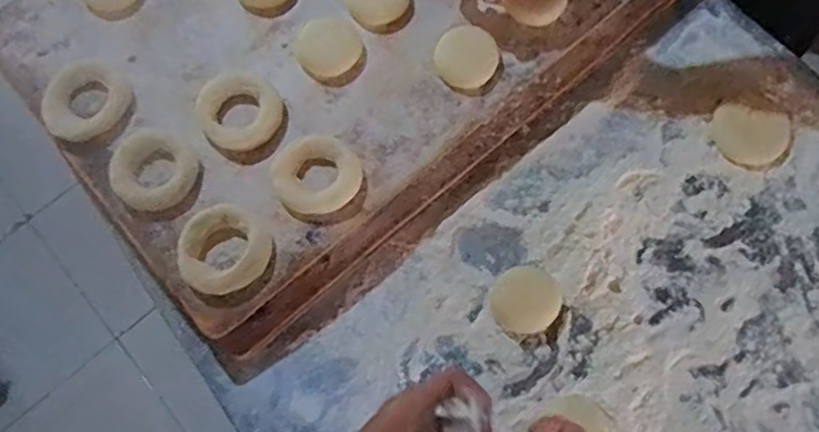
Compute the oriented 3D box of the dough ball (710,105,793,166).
[{"bbox_3d":[0.314,-0.074,0.603,0.069,0.006,0.055,11,71,7],"label":"dough ball"}]

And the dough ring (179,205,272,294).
[{"bbox_3d":[-0.155,0.030,0.546,0.073,0.026,0.072,36,76,14],"label":"dough ring"}]

